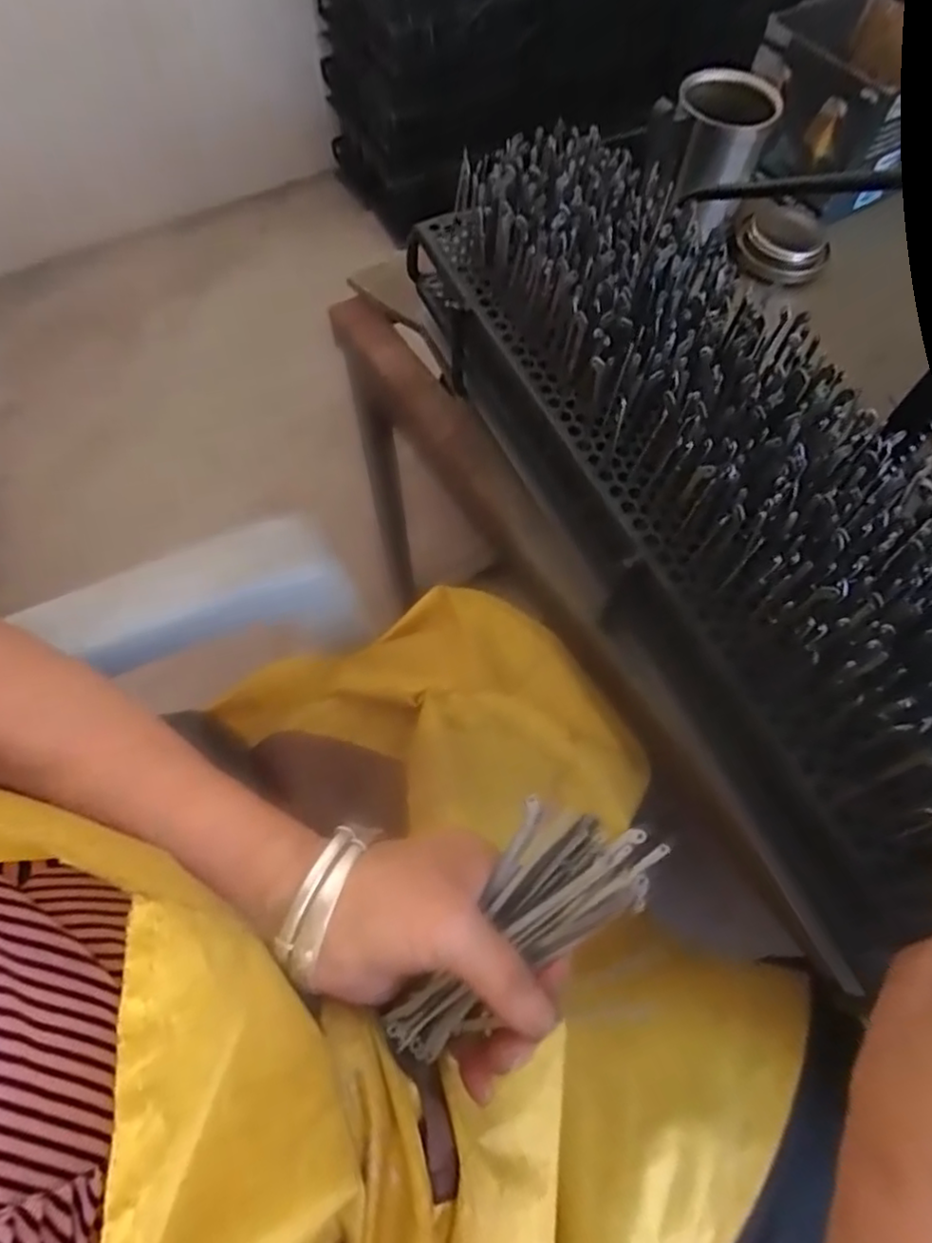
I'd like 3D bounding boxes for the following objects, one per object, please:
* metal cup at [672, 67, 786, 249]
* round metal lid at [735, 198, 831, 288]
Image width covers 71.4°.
[{"bbox_3d":[0.193,-0.365,0.511,0.074,0.079,0.089,11,65,3],"label":"metal cup"},{"bbox_3d":[0.263,-0.318,0.541,0.076,0.024,0.076,1,64,-1],"label":"round metal lid"}]

